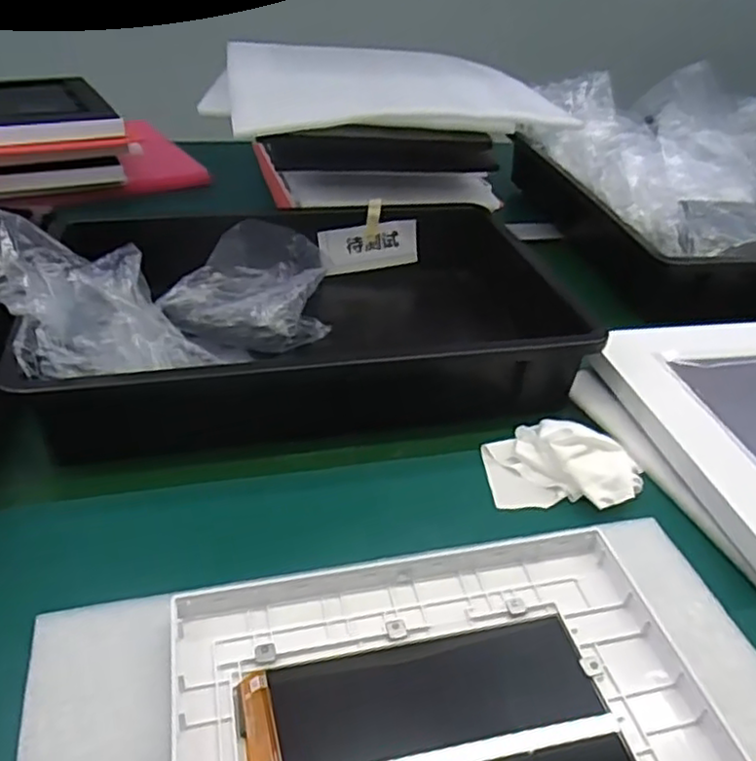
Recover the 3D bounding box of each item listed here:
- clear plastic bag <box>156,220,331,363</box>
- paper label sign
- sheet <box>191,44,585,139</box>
[{"bbox_3d":[-0.118,-0.072,0.584,0.144,0.085,0.118,4,35,-1],"label":"clear plastic bag"},{"bbox_3d":[-0.009,-0.144,0.733,0.105,0.051,0.010,-9,29,-6],"label":"paper label sign"},{"bbox_3d":[0.007,-0.302,0.700,0.349,0.042,0.232,-2,35,-9],"label":"sheet"}]

